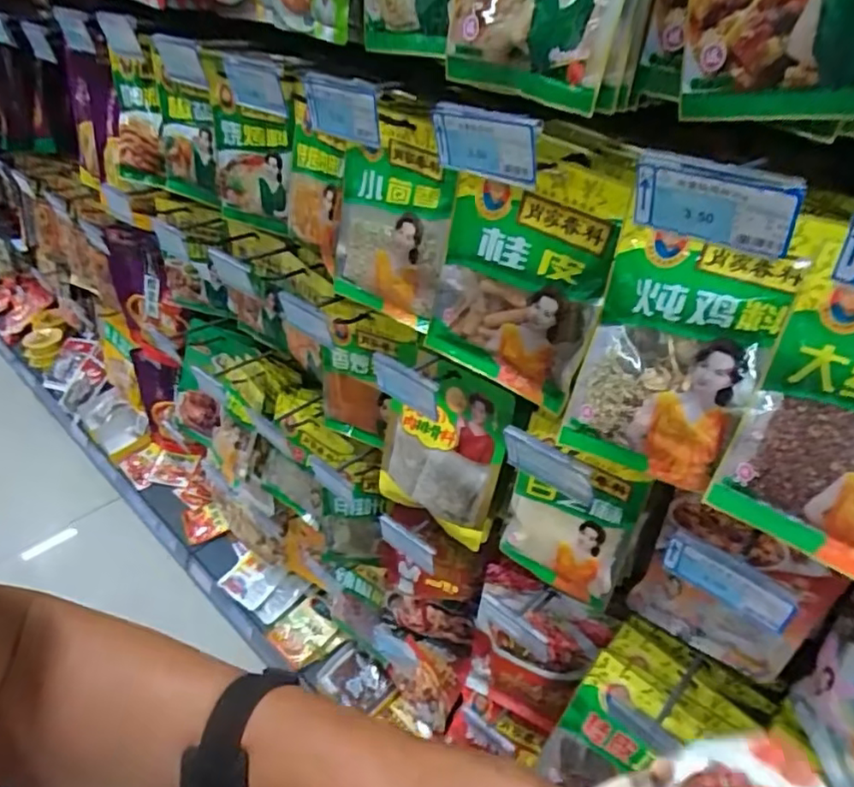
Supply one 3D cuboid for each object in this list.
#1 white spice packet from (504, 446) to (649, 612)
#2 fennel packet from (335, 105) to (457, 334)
[{"bbox_3d":[0.135,0.129,0.579,0.115,0.159,0.025,20,39,20],"label":"white spice packet"},{"bbox_3d":[-0.036,-0.167,0.573,0.139,0.185,0.017,29,35,29],"label":"fennel packet"}]

